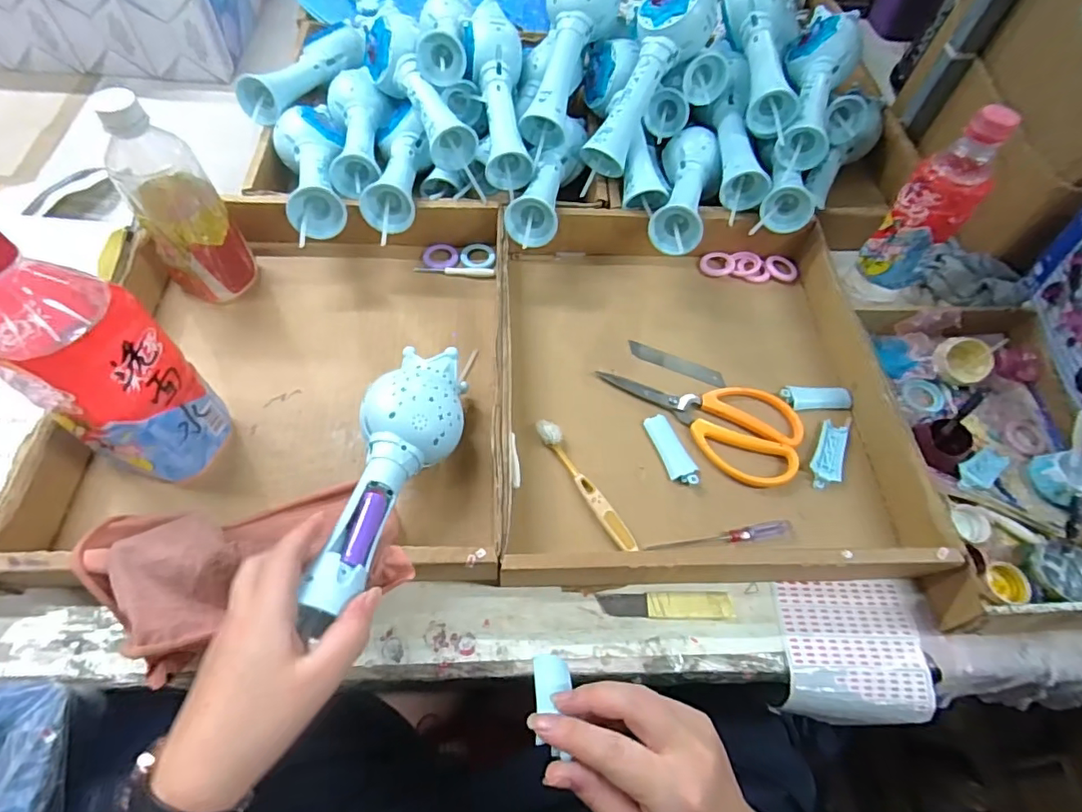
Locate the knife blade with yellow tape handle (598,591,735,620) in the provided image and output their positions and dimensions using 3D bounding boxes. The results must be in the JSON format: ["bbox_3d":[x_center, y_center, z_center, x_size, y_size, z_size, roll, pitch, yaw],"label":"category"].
[{"bbox_3d":[0.097,0.153,0.420,0.100,0.012,0.021,3,60,-2],"label":"knife blade with yellow tape handle"}]

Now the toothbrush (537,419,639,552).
[{"bbox_3d":[0.037,0.064,0.461,0.018,0.010,0.132,-28,66,-18],"label":"toothbrush"}]

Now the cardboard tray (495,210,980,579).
[{"bbox_3d":[0.137,-0.029,0.503,0.336,0.052,0.371,0,60,-4],"label":"cardboard tray"}]

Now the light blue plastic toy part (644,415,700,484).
[{"bbox_3d":[0.115,0.038,0.483,0.025,0.007,0.071,-20,63,-15],"label":"light blue plastic toy part"}]

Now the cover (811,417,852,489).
[{"bbox_3d":[0.264,0.039,0.494,0.027,0.005,0.087,26,62,11],"label":"cover"}]

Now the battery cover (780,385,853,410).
[{"bbox_3d":[0.266,-0.009,0.528,0.071,0.014,0.026,-6,61,-7],"label":"battery cover"}]

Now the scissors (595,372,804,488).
[{"bbox_3d":[0.154,0.001,0.504,0.181,0.011,0.090,38,64,17],"label":"scissors"}]

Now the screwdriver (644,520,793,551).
[{"bbox_3d":[0.147,0.107,0.445,0.120,0.010,0.011,-6,61,-8],"label":"screwdriver"}]

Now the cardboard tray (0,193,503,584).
[{"bbox_3d":[-0.207,-0.038,0.485,0.350,0.060,0.377,0,60,-4],"label":"cardboard tray"}]

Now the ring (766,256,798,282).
[{"bbox_3d":[0.272,-0.156,0.616,0.036,0.005,0.038,2,60,-3],"label":"ring"}]

